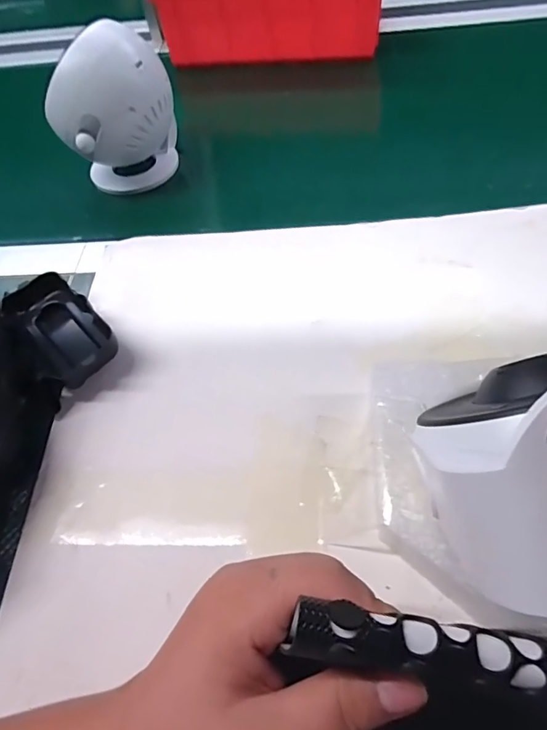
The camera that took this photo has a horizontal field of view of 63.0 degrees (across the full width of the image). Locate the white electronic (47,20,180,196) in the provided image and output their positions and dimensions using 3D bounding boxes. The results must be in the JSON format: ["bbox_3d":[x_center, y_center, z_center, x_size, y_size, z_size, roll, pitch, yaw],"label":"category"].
[{"bbox_3d":[-0.145,-0.237,0.419,0.101,0.134,0.080,-15,57,-6],"label":"white electronic"}]

